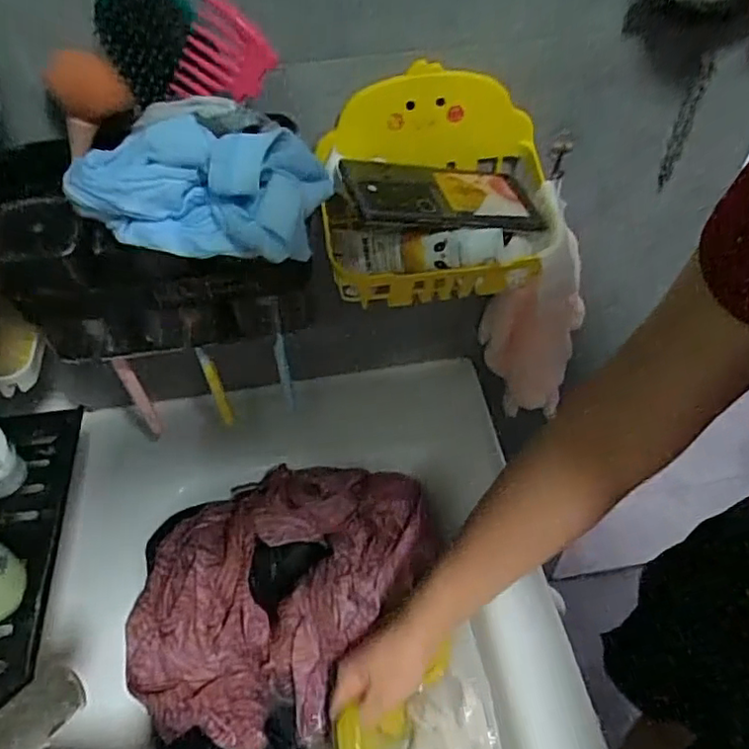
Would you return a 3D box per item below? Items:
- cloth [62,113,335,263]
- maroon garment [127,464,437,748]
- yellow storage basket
[{"bbox_3d":[-0.113,-0.127,0.396,0.147,0.070,0.075,5,49,9],"label":"cloth"},{"bbox_3d":[-0.088,0.193,0.600,0.222,0.069,0.316,27,56,25],"label":"maroon garment"},{"bbox_3d":[0.052,-0.148,0.498,0.192,0.133,0.125,-8,49,-3],"label":"yellow storage basket"}]

